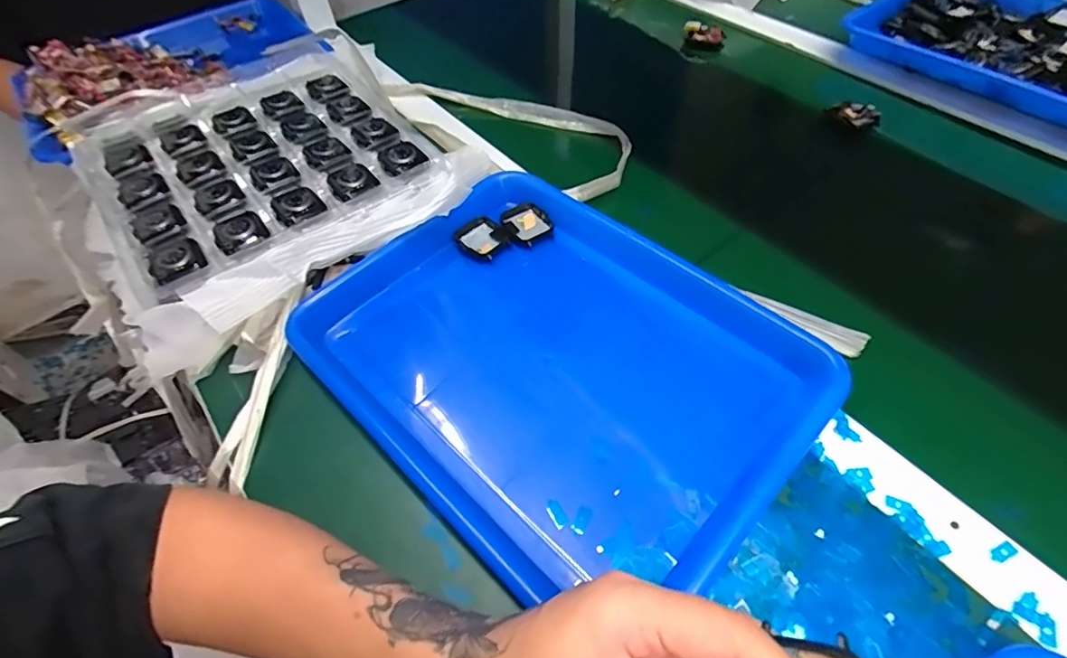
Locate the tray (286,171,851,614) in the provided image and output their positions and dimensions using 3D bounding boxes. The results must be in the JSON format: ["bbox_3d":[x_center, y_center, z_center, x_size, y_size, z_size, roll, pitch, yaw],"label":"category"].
[{"bbox_3d":[0.016,0.014,0.372,0.323,0.034,0.262,38,65,27],"label":"tray"}]

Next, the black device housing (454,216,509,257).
[{"bbox_3d":[-0.043,-0.080,0.458,0.041,0.012,0.040,-37,60,-21],"label":"black device housing"}]

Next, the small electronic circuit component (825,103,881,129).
[{"bbox_3d":[0.337,-0.227,0.543,0.051,0.017,0.024,35,64,25],"label":"small electronic circuit component"}]

